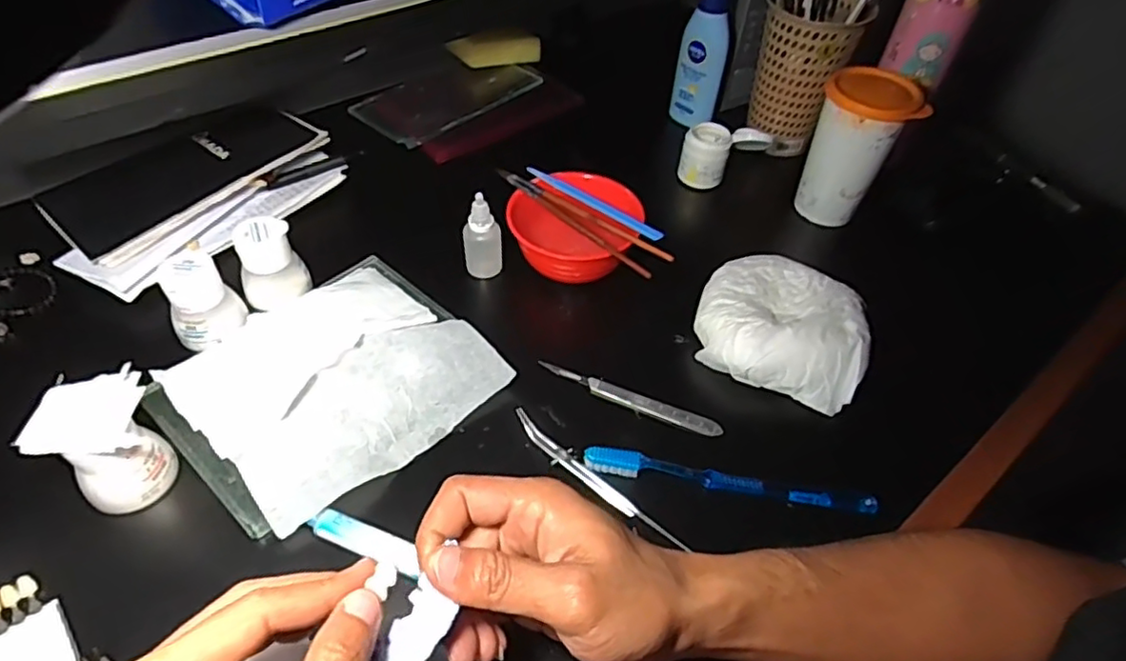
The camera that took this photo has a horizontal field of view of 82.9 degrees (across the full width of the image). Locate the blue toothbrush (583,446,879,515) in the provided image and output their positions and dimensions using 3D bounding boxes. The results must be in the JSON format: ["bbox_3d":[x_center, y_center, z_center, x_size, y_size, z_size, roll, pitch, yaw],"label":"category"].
[{"bbox_3d":[0.107,0.098,0.415,0.186,0.017,0.012,9,50,3],"label":"blue toothbrush"}]

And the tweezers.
[{"bbox_3d":[0.021,0.096,0.412,0.138,0.008,0.014,34,56,22],"label":"tweezers"}]

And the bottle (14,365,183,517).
[{"bbox_3d":[-0.273,0.071,0.388,0.064,0.073,0.066,-36,61,-29],"label":"bottle"}]

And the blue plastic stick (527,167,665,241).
[{"bbox_3d":[0.025,-0.106,0.530,0.135,0.005,0.010,33,55,22],"label":"blue plastic stick"}]

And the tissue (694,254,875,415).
[{"bbox_3d":[0.170,-0.007,0.492,0.124,0.040,0.109,21,52,13],"label":"tissue"}]

